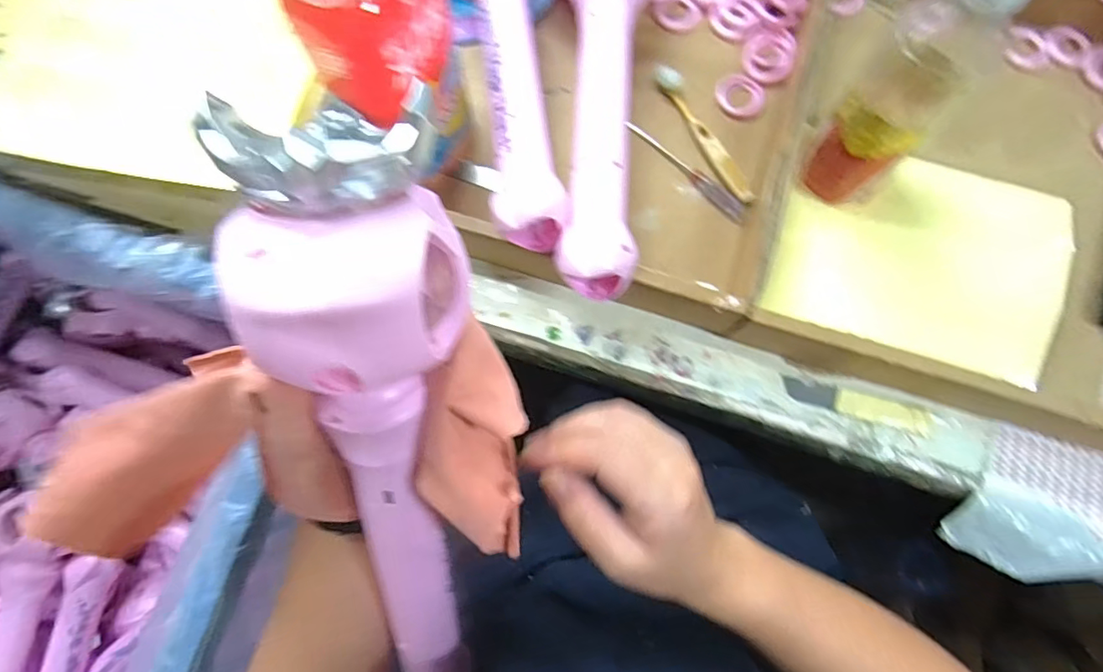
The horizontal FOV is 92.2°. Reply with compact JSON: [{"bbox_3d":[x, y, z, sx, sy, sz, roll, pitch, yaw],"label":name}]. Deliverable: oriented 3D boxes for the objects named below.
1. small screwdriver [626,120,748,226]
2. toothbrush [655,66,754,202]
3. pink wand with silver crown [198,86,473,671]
[{"bbox_3d":[0.112,-0.139,0.437,0.016,0.012,0.125,-44,80,-8],"label":"small screwdriver"},{"bbox_3d":[0.128,-0.171,0.445,0.017,0.009,0.141,-26,78,-5],"label":"toothbrush"},{"bbox_3d":[-0.073,0.077,0.253,0.066,0.337,0.064,4,36,2],"label":"pink wand with silver crown"}]

